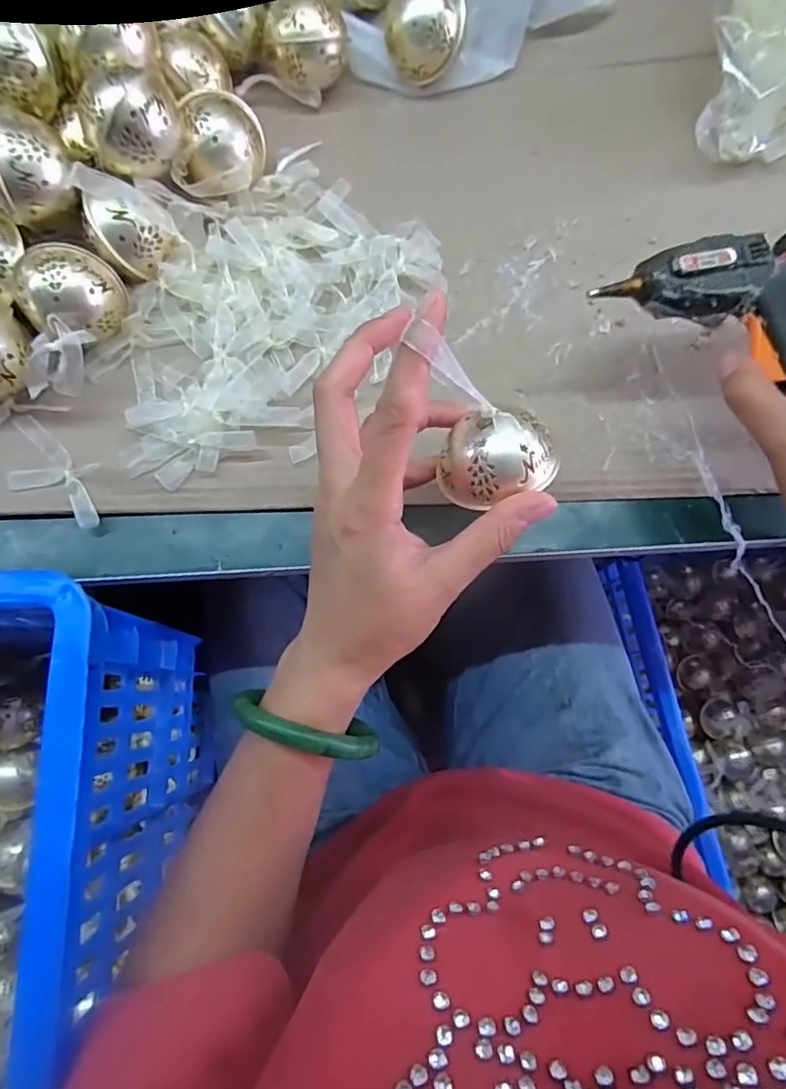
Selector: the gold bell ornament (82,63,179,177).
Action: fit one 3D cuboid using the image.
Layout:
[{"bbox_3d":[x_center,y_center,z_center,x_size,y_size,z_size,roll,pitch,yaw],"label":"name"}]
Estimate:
[{"bbox_3d":[-0.148,-0.239,0.334,0.053,0.049,0.050,-18,78,-5],"label":"gold bell ornament"}]

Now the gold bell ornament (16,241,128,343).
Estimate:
[{"bbox_3d":[-0.191,-0.148,0.350,0.050,0.052,0.053,0,77,-1],"label":"gold bell ornament"}]

